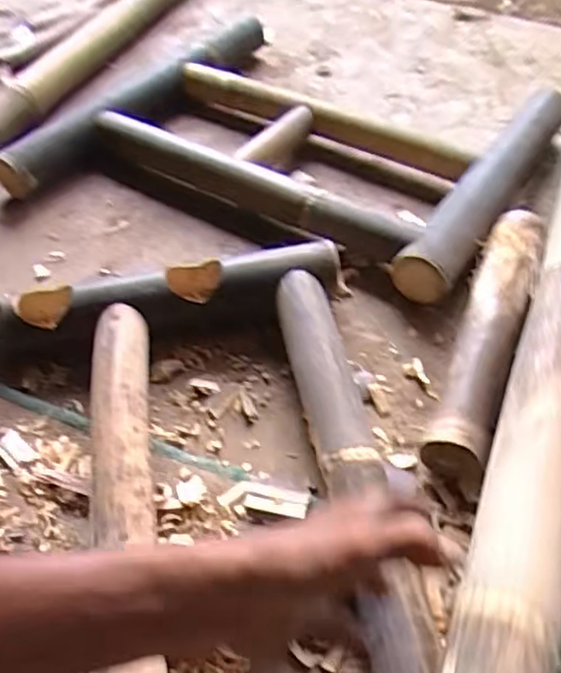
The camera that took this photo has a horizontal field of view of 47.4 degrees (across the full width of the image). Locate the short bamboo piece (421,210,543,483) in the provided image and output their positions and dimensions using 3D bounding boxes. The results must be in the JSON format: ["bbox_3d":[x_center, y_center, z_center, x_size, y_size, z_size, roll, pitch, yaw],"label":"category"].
[{"bbox_3d":[0.246,-0.009,0.757,0.068,0.076,0.376,16,51,17],"label":"short bamboo piece"}]

